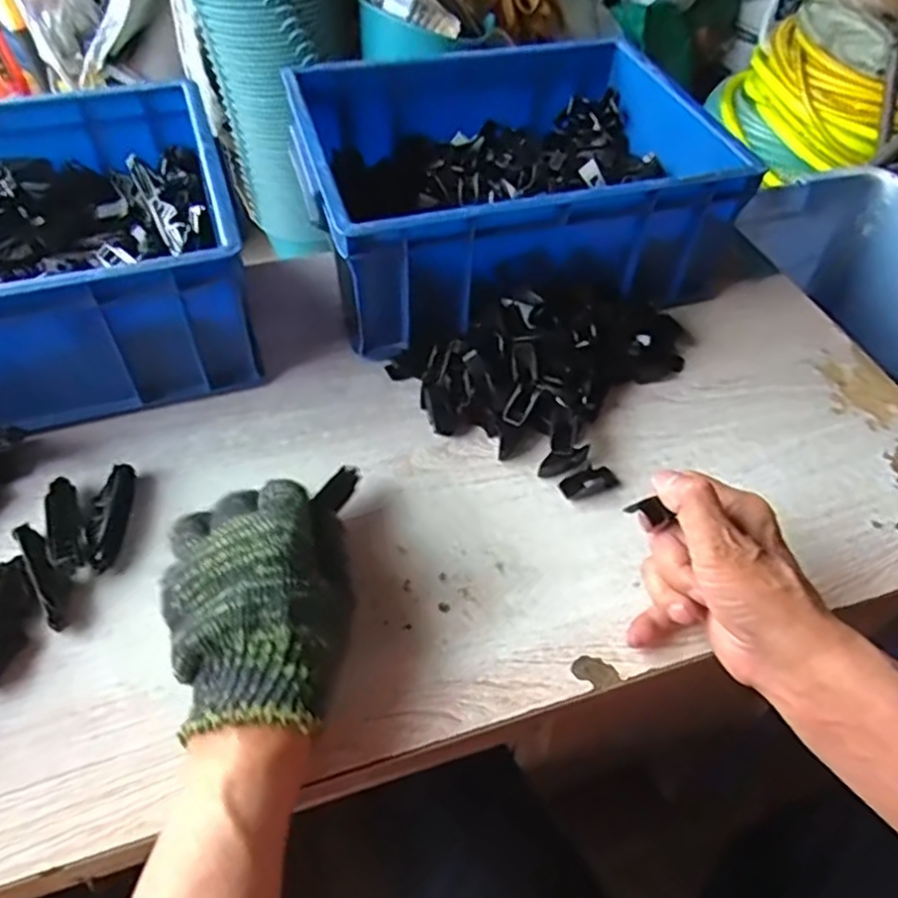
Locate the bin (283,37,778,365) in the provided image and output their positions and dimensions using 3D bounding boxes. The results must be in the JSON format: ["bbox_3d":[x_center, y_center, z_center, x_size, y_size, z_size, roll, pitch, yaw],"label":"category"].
[{"bbox_3d":[0.047,-0.230,0.633,0.338,0.140,0.264,-11,52,-11],"label":"bin"}]

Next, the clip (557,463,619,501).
[{"bbox_3d":[0.101,0.023,0.496,0.045,0.010,0.022,-21,55,-19],"label":"clip"}]

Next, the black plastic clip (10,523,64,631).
[{"bbox_3d":[-0.251,0.075,0.432,0.015,0.019,0.079,-28,58,-23],"label":"black plastic clip"}]

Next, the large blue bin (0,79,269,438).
[{"bbox_3d":[-0.337,-0.140,0.541,0.333,0.139,0.262,-14,53,-14],"label":"large blue bin"}]

